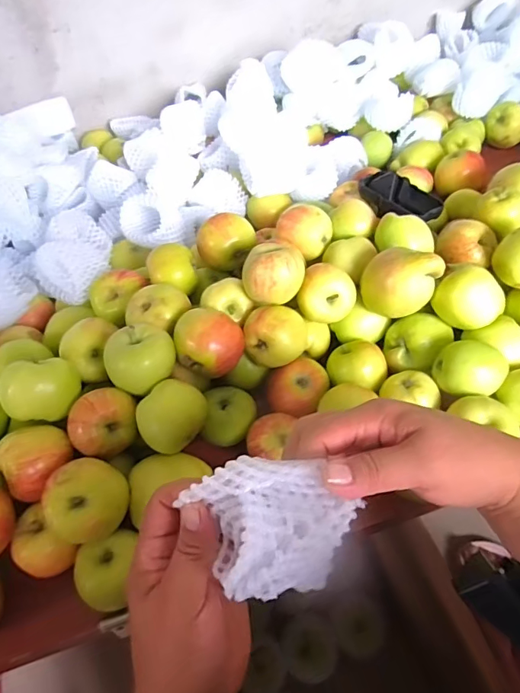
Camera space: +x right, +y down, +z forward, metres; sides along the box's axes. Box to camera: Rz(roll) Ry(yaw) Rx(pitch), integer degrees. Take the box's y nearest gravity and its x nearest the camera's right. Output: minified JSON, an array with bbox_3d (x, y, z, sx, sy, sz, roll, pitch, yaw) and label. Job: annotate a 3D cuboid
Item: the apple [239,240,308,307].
[{"bbox_3d":[0.010,-0.074,0.455,0.052,0.045,0.055,-3,53,3],"label":"apple"}]

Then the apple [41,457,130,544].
[{"bbox_3d":[-0.139,0.125,0.379,0.060,0.047,0.053,-25,55,-14],"label":"apple"}]

